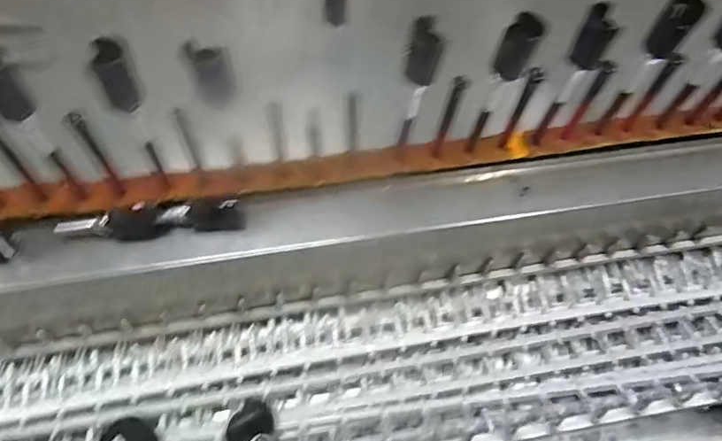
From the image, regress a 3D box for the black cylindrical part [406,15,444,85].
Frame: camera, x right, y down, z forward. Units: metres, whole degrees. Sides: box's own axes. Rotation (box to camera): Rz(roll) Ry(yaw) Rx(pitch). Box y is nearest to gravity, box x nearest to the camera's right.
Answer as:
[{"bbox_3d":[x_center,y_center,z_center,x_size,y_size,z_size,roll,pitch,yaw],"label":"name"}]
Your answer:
[{"bbox_3d":[0.071,-0.188,0.574,0.035,0.063,0.037,4,57,4],"label":"black cylindrical part"}]

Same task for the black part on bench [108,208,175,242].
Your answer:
[{"bbox_3d":[-0.294,0.005,0.685,0.076,0.040,0.024,-5,57,-2],"label":"black part on bench"}]

